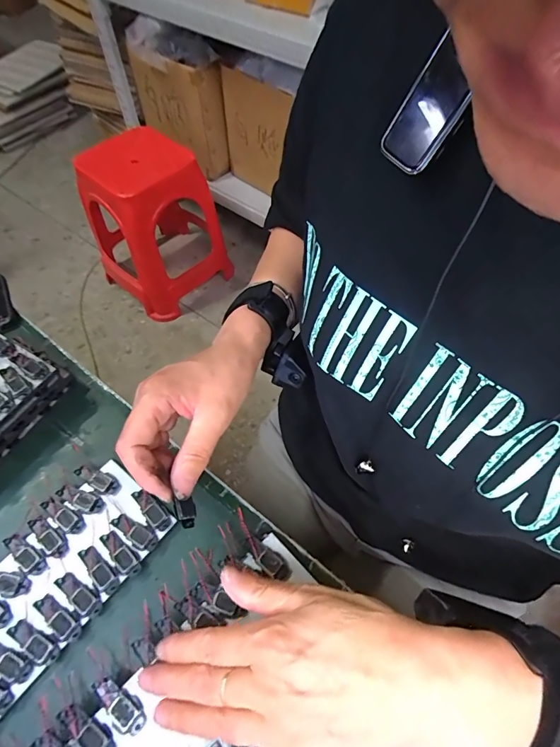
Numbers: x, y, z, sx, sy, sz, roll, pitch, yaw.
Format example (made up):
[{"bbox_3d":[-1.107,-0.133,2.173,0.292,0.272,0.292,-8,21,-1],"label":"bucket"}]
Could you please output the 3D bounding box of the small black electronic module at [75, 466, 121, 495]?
[{"bbox_3d":[-0.150,0.087,0.326,0.041,0.004,0.015,25,62,14],"label":"small black electronic module"}]

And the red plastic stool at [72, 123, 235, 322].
[{"bbox_3d":[-0.390,-0.478,1.290,0.373,0.429,0.313,-40,67,-22],"label":"red plastic stool"}]

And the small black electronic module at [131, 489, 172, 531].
[{"bbox_3d":[-0.102,0.107,0.314,0.014,0.004,0.039,-37,66,-21],"label":"small black electronic module"}]

